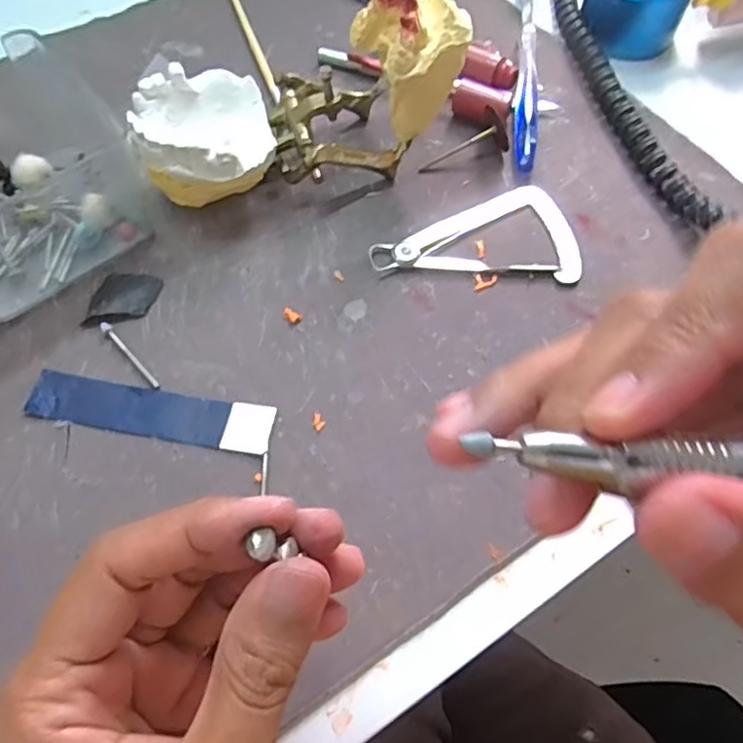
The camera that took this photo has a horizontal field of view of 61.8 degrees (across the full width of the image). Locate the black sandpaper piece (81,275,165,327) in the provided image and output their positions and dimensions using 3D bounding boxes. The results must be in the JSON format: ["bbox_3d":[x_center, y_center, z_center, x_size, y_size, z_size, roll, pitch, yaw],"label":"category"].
[{"bbox_3d":[-0.113,-0.033,0.282,0.026,0.005,0.031,12,63,6],"label":"black sandpaper piece"}]

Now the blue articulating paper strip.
[{"bbox_3d":[-0.091,0.016,0.258,0.102,0.004,0.021,9,62,4],"label":"blue articulating paper strip"}]

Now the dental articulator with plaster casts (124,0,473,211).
[{"bbox_3d":[-0.035,-0.126,0.294,0.154,0.075,0.067,-14,63,-8],"label":"dental articulator with plaster casts"}]

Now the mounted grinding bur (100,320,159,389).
[{"bbox_3d":[-0.106,-0.008,0.270,0.005,0.004,0.041,-38,69,-18],"label":"mounted grinding bur"}]

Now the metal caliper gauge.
[{"bbox_3d":[0.052,-0.071,0.305,0.098,0.005,0.059,5,62,2],"label":"metal caliper gauge"}]

